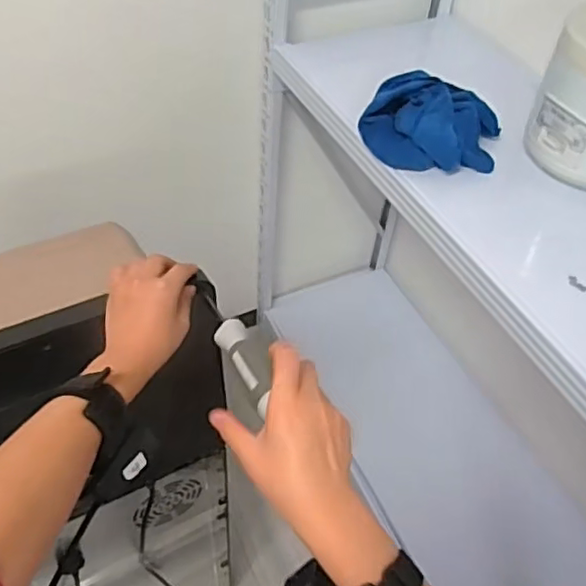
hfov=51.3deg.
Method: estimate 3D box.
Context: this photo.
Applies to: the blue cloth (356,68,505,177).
[{"bbox_3d":[0.211,-0.257,0.906,0.203,0.095,0.160,26,53,15],"label":"blue cloth"}]

